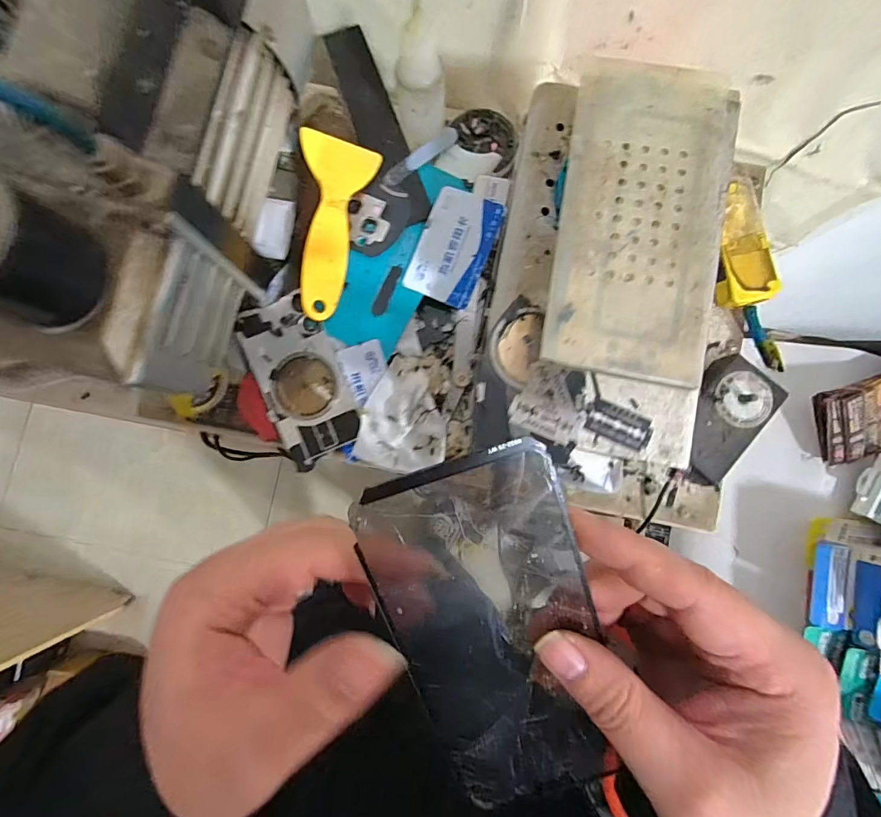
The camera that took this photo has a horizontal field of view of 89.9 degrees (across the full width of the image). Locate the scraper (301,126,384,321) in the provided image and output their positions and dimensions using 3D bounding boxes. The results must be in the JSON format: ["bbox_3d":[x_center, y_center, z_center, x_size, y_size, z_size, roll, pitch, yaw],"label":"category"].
[{"bbox_3d":[-0.079,-0.136,0.339,0.054,0.004,0.132,2,96,-23],"label":"scraper"}]

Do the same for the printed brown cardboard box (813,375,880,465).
[{"bbox_3d":[0.727,0.001,0.723,0.208,0.028,0.125,-22,104,-4],"label":"printed brown cardboard box"}]

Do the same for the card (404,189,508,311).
[{"bbox_3d":[0.011,-0.125,0.342,0.054,0.004,0.084,22,92,3],"label":"card"}]

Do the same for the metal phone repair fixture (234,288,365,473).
[{"bbox_3d":[-0.109,-0.023,0.343,0.065,0.011,0.124,-24,86,-4],"label":"metal phone repair fixture"}]

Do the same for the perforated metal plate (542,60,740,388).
[{"bbox_3d":[0.105,-0.099,0.230,0.082,0.006,0.165,9,84,-1],"label":"perforated metal plate"}]

